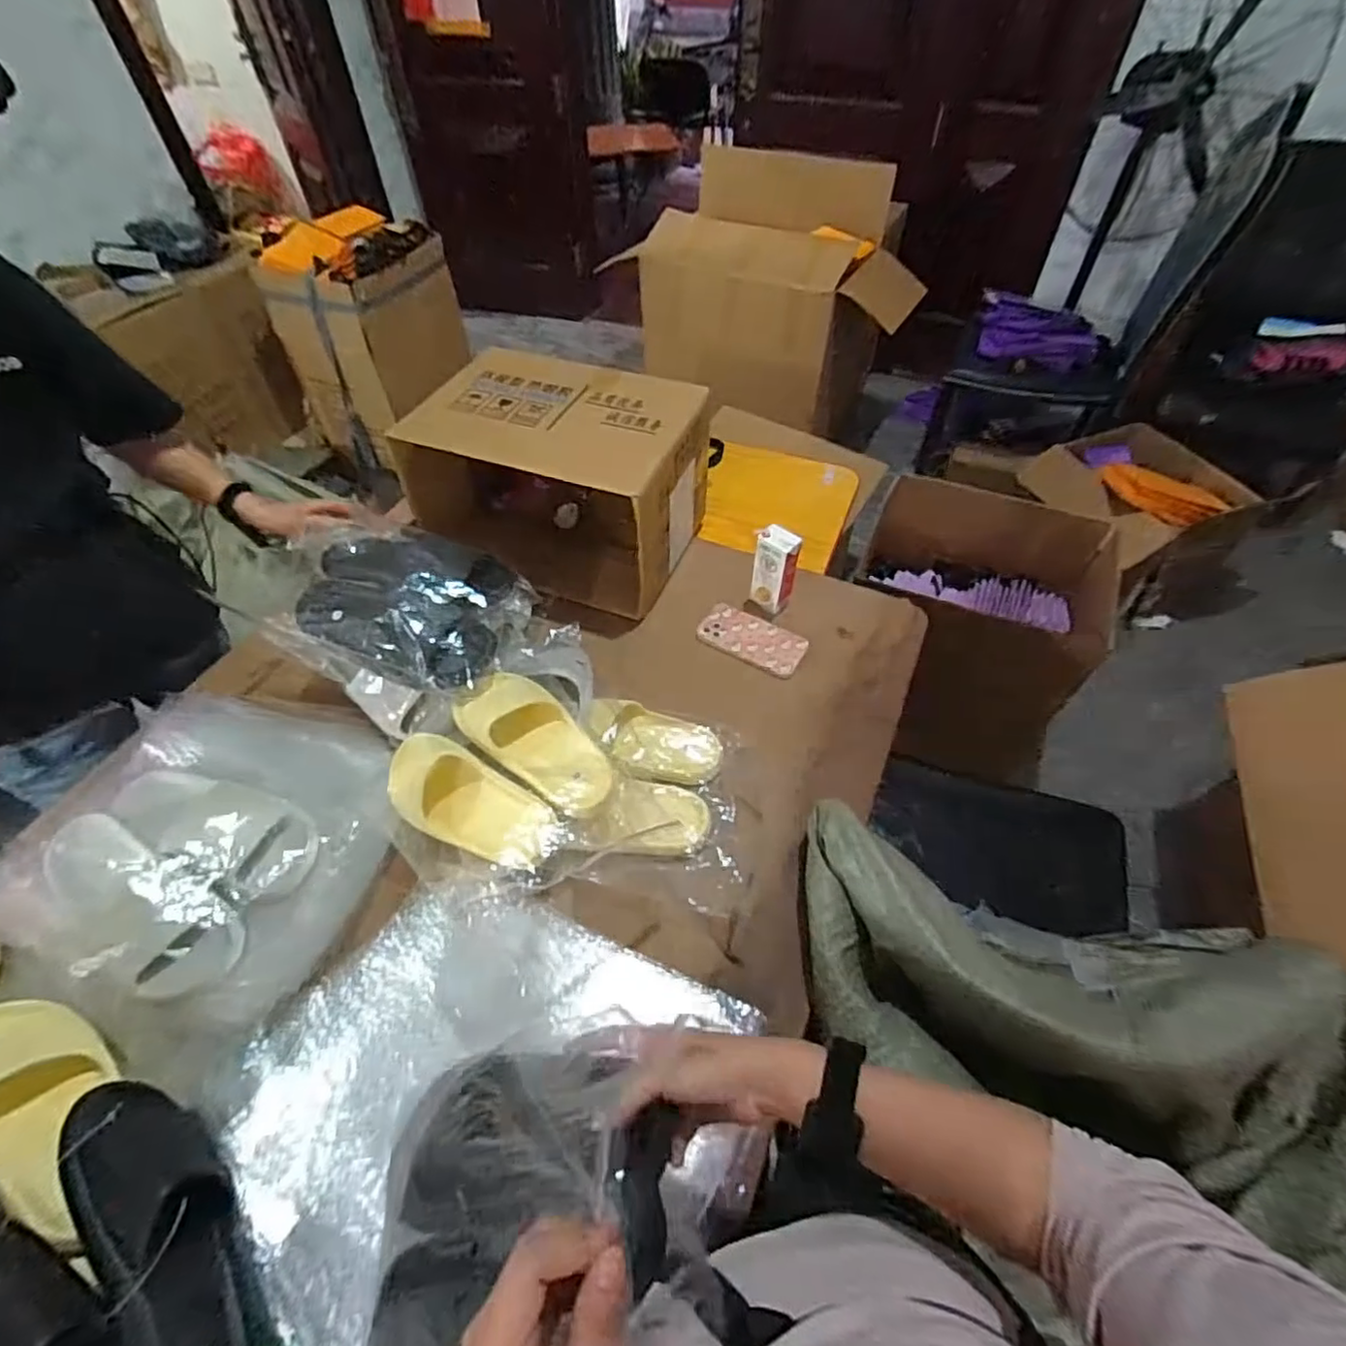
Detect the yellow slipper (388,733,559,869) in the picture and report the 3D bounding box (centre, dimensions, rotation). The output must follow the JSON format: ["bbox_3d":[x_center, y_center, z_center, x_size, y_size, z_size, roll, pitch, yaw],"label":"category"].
[{"bbox_3d":[-0.263,0.142,0.754,0.207,0.071,0.104,27,89,8],"label":"yellow slipper"}]

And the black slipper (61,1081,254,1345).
[{"bbox_3d":[-0.393,0.453,0.499,0.078,0.087,0.278,-31,71,-21],"label":"black slipper"}]

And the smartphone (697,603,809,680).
[{"bbox_3d":[0.121,-0.055,0.963,0.161,0.017,0.087,26,56,21],"label":"smartphone"}]

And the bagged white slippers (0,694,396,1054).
[{"bbox_3d":[-0.556,0.175,0.745,0.432,0.093,0.377,18,54,15],"label":"bagged white slippers"}]

